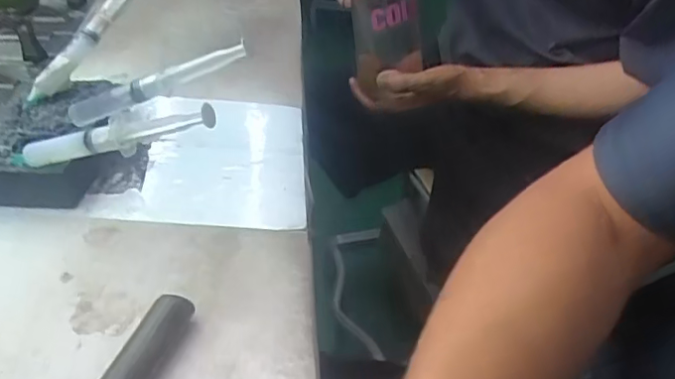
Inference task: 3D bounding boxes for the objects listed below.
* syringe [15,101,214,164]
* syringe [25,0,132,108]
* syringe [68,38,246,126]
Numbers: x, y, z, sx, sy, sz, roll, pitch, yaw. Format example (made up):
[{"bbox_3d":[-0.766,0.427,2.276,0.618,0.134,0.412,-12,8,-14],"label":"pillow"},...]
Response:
[{"bbox_3d":[-0.150,-0.033,0.375,0.160,0.026,0.012,-9,35,20],"label":"syringe"},{"bbox_3d":[-0.205,-0.134,0.485,0.019,0.019,0.160,25,73,24],"label":"syringe"},{"bbox_3d":[-0.130,-0.076,0.417,0.146,0.018,0.015,-17,35,18],"label":"syringe"}]

